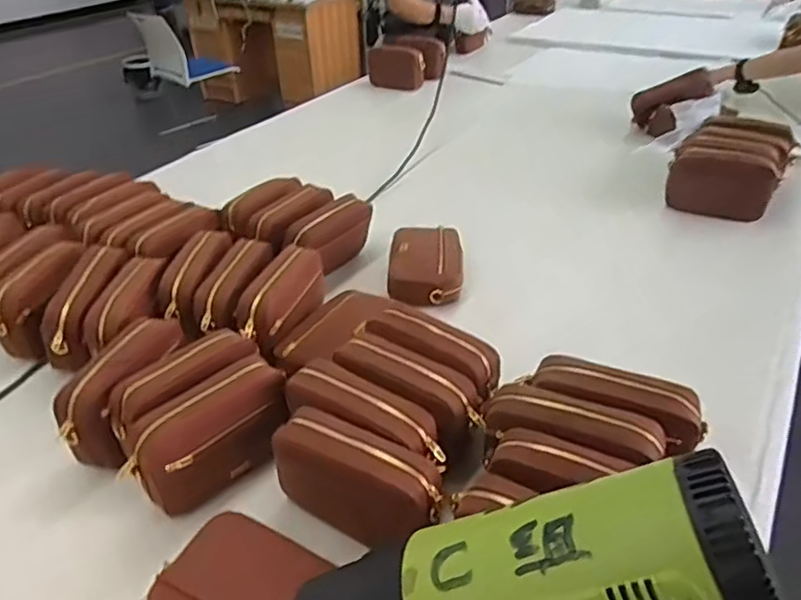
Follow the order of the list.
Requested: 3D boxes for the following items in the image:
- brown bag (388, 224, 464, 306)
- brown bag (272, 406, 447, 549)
[{"bbox_3d":[0.044,-0.063,1.098,0.125,0.060,0.171,0,35,4],"label":"brown bag"},{"bbox_3d":[-0.043,0.198,0.687,0.192,0.104,0.066,19,40,28],"label":"brown bag"}]

